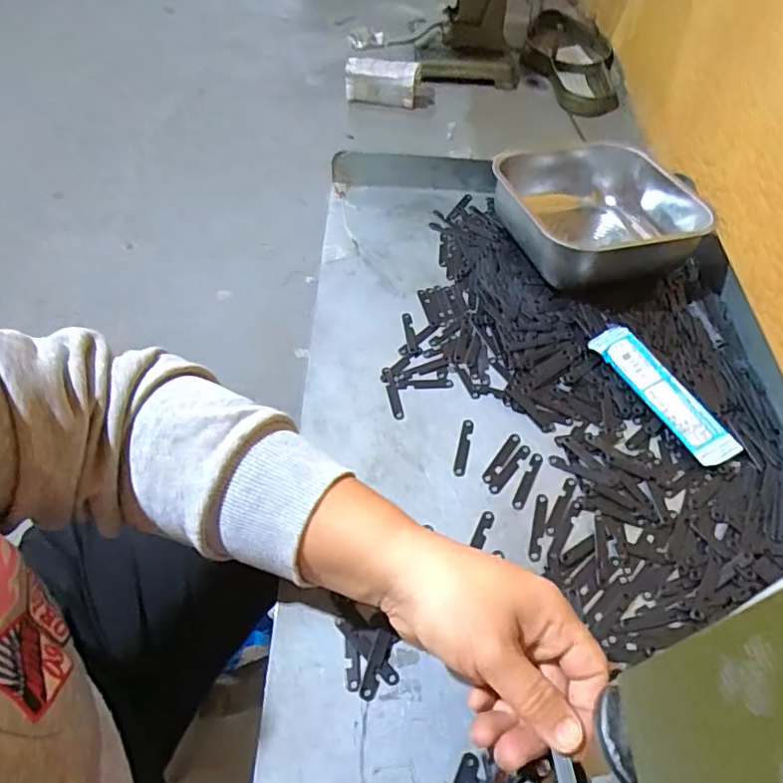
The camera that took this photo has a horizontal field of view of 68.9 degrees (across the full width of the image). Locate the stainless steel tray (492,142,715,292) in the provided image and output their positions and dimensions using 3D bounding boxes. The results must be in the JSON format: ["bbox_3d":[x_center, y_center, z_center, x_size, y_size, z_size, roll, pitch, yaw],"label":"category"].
[{"bbox_3d":[0.213,-0.182,0.581,0.191,0.064,0.181,-9,54,-11],"label":"stainless steel tray"}]

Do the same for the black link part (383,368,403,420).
[{"bbox_3d":[0.001,0.001,0.475,0.009,0.005,0.049,-8,54,-10],"label":"black link part"}]

